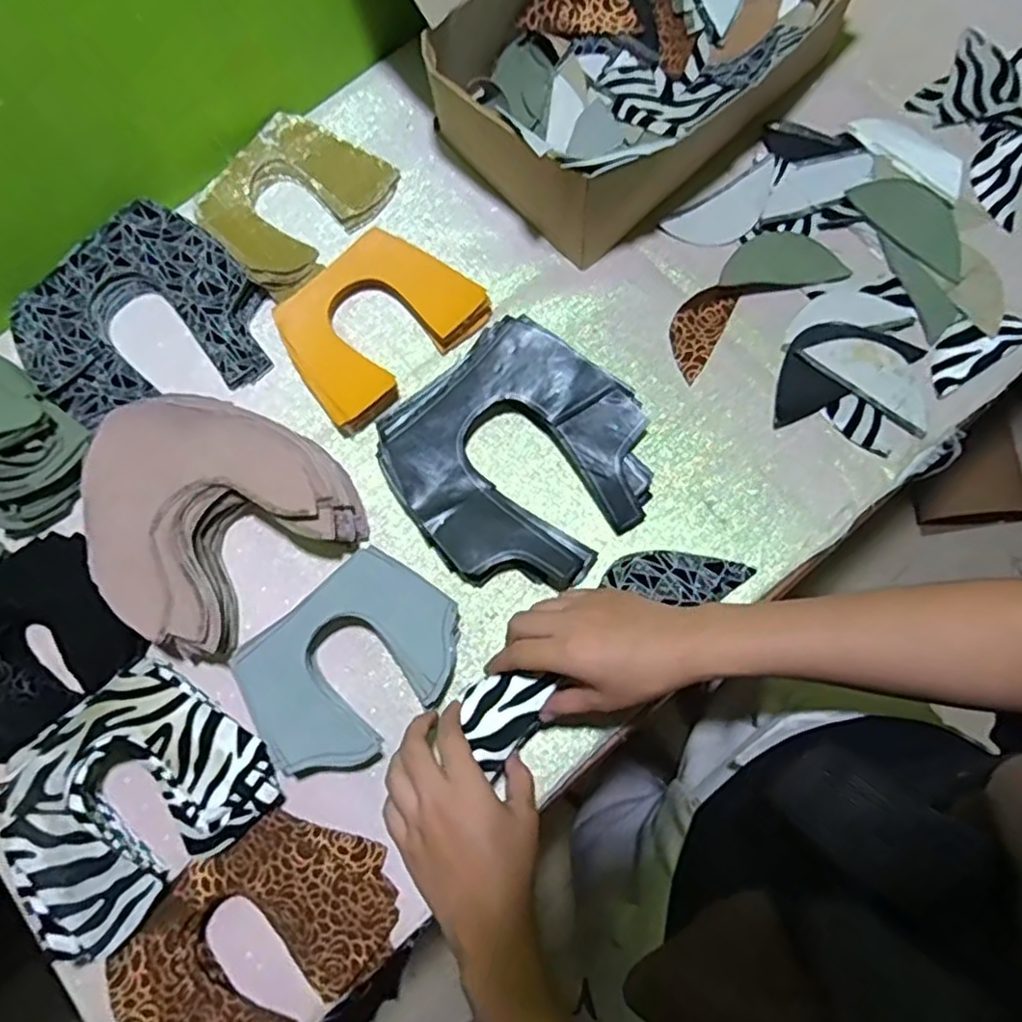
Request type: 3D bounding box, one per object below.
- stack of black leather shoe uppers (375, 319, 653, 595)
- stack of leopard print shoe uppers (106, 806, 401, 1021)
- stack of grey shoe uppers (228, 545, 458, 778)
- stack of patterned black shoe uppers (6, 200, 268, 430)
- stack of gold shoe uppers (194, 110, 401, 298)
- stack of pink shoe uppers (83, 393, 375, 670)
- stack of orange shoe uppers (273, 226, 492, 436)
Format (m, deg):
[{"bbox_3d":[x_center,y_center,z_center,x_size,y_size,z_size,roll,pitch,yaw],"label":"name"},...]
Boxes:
[{"bbox_3d":[0.009,-0.041,0.532,0.189,0.037,0.187,-44,77,-8],"label":"stack of black leather shoe uppers"},{"bbox_3d":[-0.174,0.295,0.455,0.129,0.033,0.187,44,81,13],"label":"stack of leopard print shoe uppers"},{"bbox_3d":[-0.113,0.112,0.500,0.155,0.036,0.117,-42,77,-8],"label":"stack of grey shoe uppers"},{"bbox_3d":[-0.312,-0.158,0.581,0.186,0.032,0.180,-39,77,-7],"label":"stack of patterned black shoe uppers"},{"bbox_3d":[-0.199,-0.283,0.611,0.129,0.027,0.159,39,80,12],"label":"stack of gold shoe uppers"},{"bbox_3d":[-0.231,-0.004,0.525,0.181,0.063,0.185,-40,77,-7],"label":"stack of pink shoe uppers"},{"bbox_3d":[-0.114,-0.159,0.576,0.160,0.028,0.124,-43,77,-8],"label":"stack of orange shoe uppers"}]

